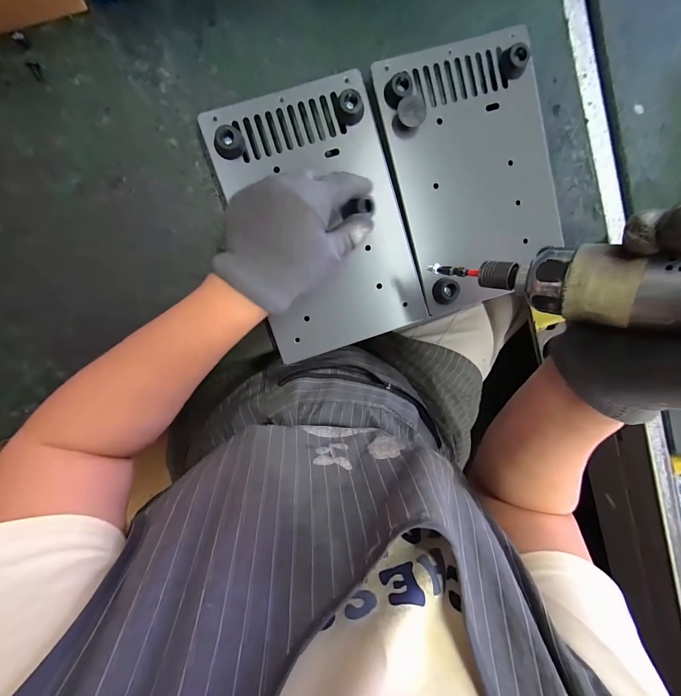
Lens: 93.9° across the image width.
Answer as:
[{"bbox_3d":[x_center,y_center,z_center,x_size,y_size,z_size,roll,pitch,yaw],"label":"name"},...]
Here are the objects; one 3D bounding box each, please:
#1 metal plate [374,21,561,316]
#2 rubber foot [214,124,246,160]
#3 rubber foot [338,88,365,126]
[{"bbox_3d":[0.128,-0.162,0.300,0.149,0.026,0.224,-17,97,-2],"label":"metal plate"},{"bbox_3d":[-0.094,-0.176,0.271,0.025,0.015,0.020,-27,97,-1],"label":"rubber foot"},{"bbox_3d":[0.010,-0.209,0.276,0.022,0.016,0.021,-3,96,-4],"label":"rubber foot"}]

